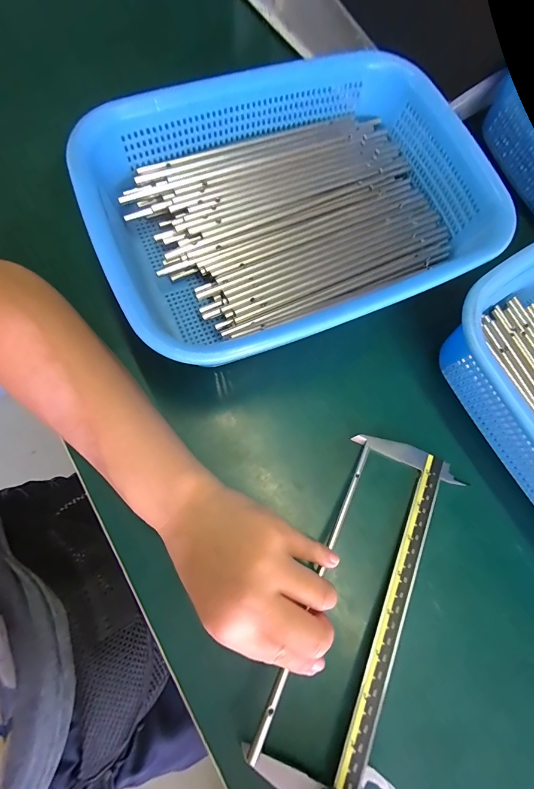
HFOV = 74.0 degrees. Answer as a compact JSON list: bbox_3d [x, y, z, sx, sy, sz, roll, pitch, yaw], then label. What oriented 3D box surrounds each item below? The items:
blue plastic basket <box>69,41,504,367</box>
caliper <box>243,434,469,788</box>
[{"bbox_3d":[0.021,-0.140,0.280,0.283,0.077,0.205,-23,78,-10],"label":"blue plastic basket"},{"bbox_3d":[0.049,0.180,0.227,0.078,0.014,0.321,22,70,5],"label":"caliper"}]

